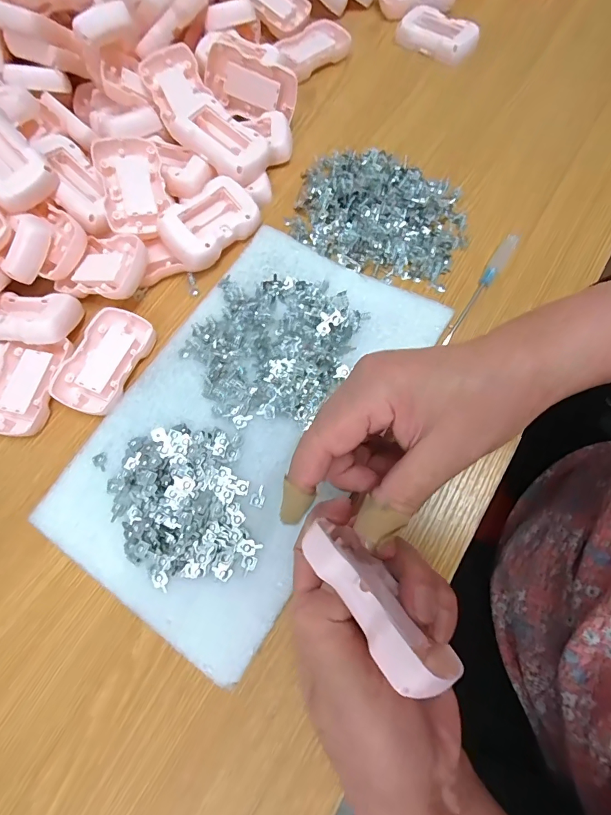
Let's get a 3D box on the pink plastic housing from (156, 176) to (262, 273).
[{"bbox_3d":[-0.081,-0.163,0.347,0.052,0.019,0.088,46,68,-7],"label":"pink plastic housing"}]

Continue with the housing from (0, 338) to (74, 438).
[{"bbox_3d":[-0.226,-0.019,0.317,0.054,0.009,0.082,10,71,7],"label":"housing"}]

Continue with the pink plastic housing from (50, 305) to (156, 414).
[{"bbox_3d":[-0.162,-0.039,0.319,0.053,0.009,0.087,22,73,10],"label":"pink plastic housing"}]

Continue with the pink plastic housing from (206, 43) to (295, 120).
[{"bbox_3d":[-0.052,-0.316,0.386,0.087,0.051,0.020,14,57,-7],"label":"pink plastic housing"}]

